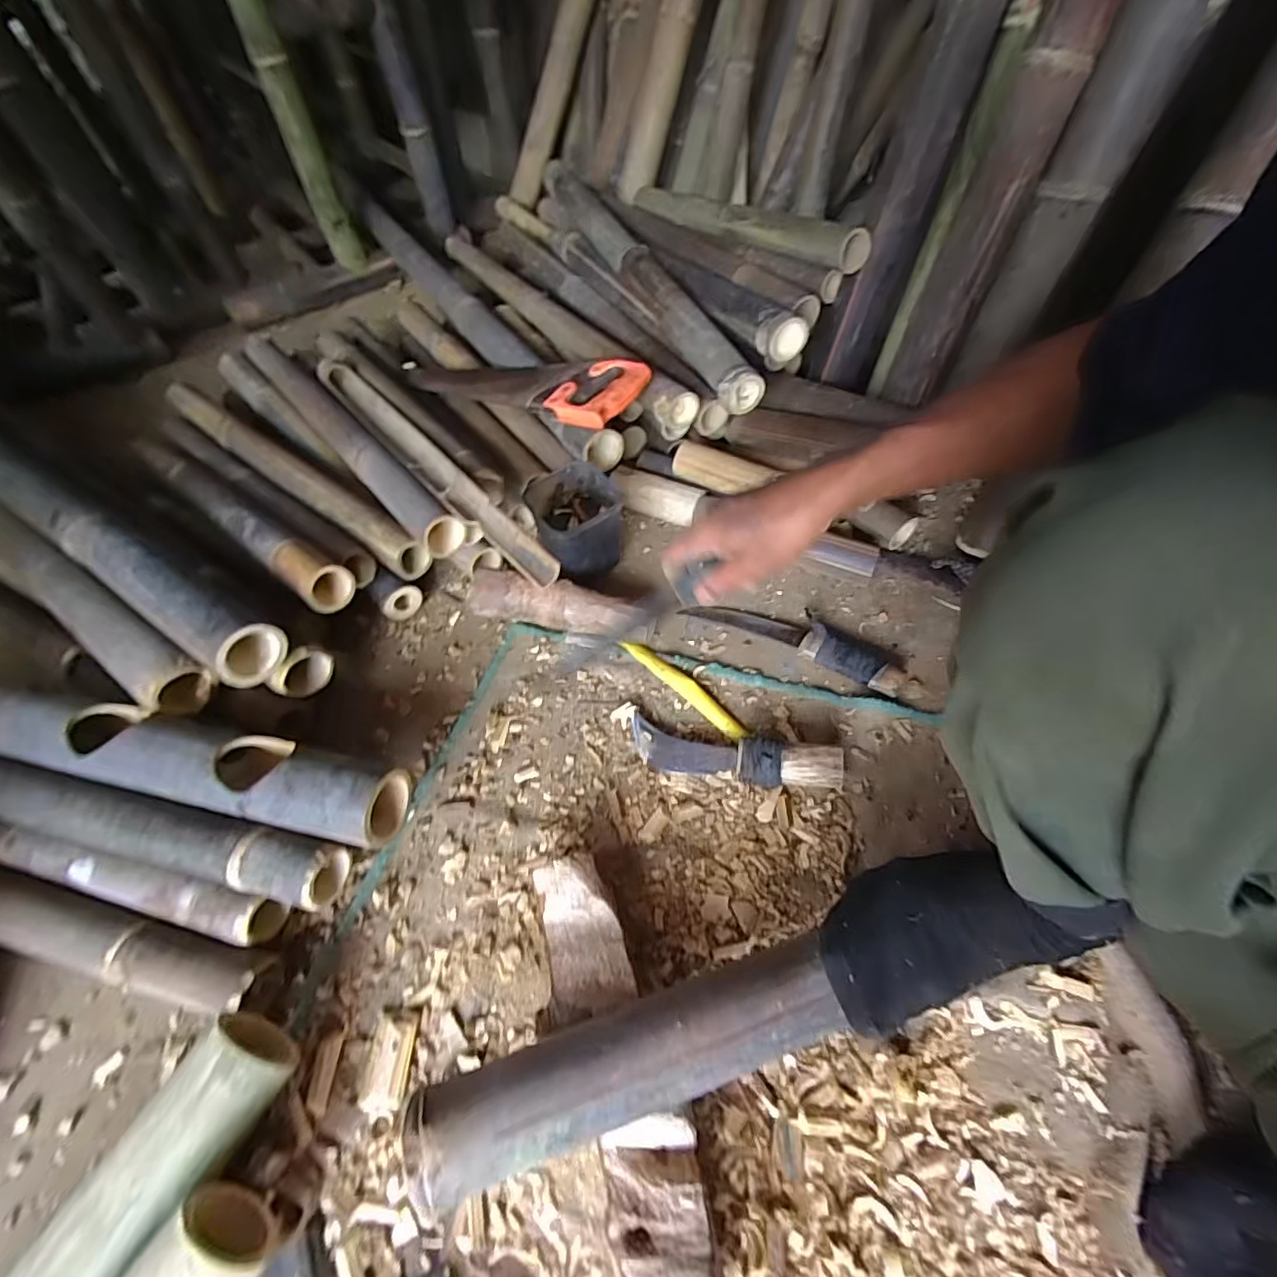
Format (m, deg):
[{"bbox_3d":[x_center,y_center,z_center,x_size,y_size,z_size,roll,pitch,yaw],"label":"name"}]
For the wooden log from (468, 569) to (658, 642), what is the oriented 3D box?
[{"bbox_3d":[-0.105,-0.044,0.752,0.251,0.063,0.059,9,55,9],"label":"wooden log"}]

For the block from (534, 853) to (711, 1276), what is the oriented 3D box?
[{"bbox_3d":[-0.021,0.353,0.459,0.093,0.067,0.328,-21,56,-12],"label":"block"}]

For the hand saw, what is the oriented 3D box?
[{"bbox_3d":[-0.186,-0.391,0.857,0.459,0.042,0.124,19,56,31],"label":"hand saw"}]

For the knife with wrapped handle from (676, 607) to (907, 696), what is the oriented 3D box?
[{"bbox_3d":[0.198,-0.005,0.724,0.285,0.027,0.065,22,58,18],"label":"knife with wrapped handle"}]

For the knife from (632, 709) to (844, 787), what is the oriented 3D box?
[{"bbox_3d":[0.105,0.131,0.633,0.237,0.033,0.059,3,53,20],"label":"knife"}]

